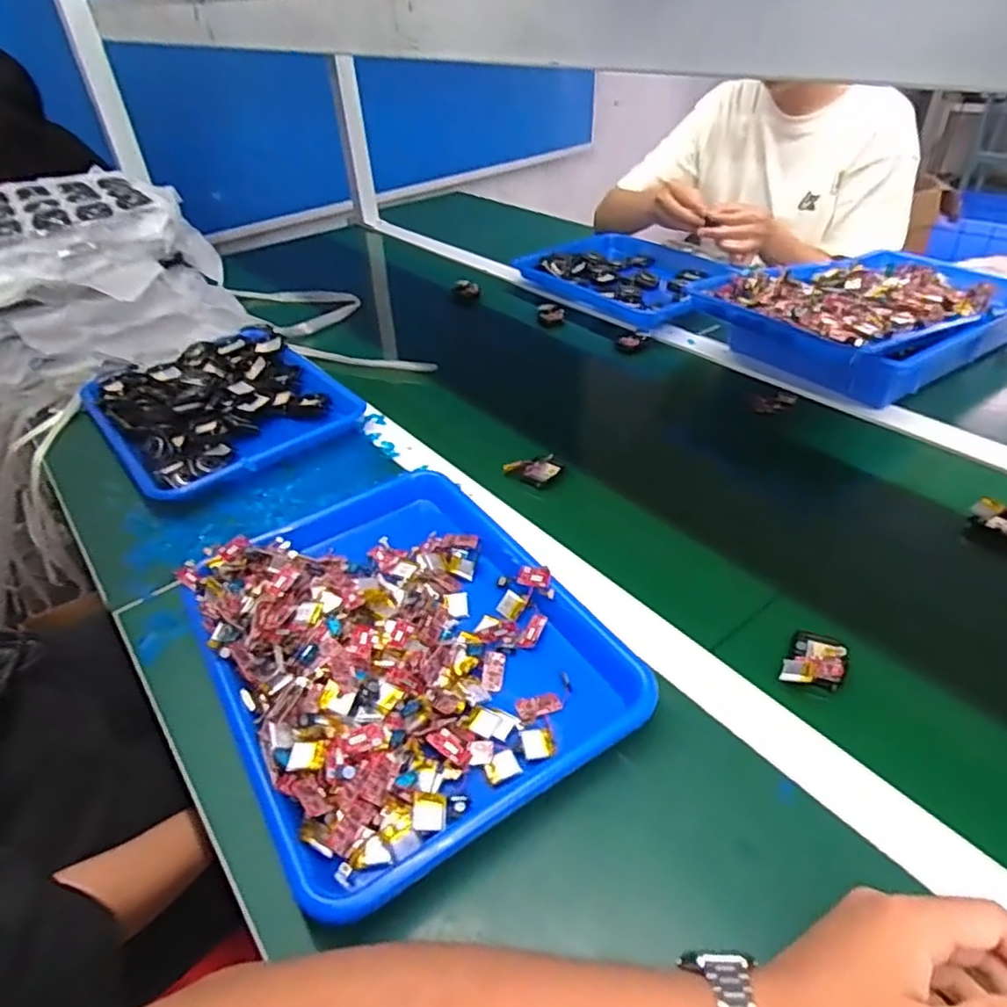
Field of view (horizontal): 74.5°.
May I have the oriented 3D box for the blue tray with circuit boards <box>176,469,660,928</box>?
[{"bbox_3d":[-0.078,0.097,0.500,0.246,0.045,0.330,-23,42,-22],"label":"blue tray with circuit boards"}]

